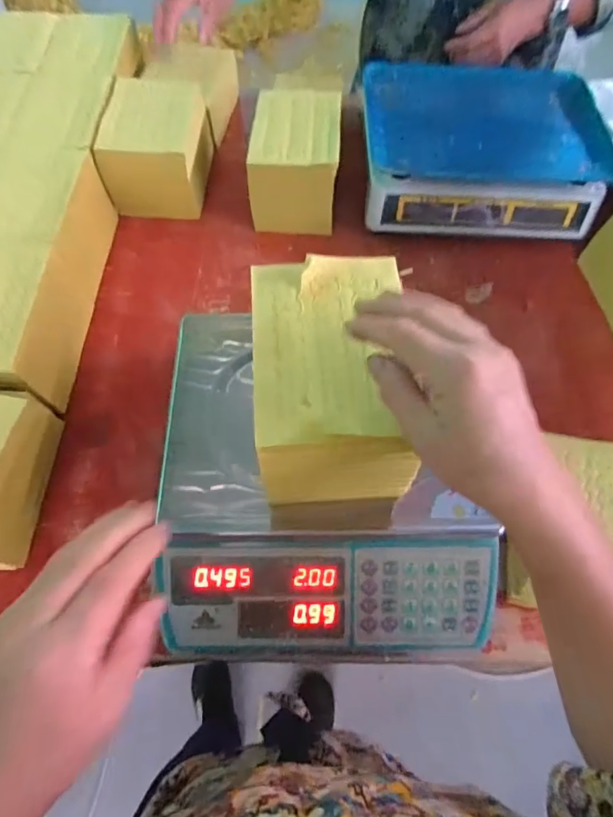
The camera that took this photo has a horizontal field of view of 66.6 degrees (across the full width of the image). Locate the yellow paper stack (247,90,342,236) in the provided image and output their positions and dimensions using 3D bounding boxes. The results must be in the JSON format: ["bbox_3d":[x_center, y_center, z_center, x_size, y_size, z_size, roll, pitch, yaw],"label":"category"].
[{"bbox_3d":[-0.021,-0.348,0.667,0.129,0.110,0.169,3,64,-1],"label":"yellow paper stack"}]

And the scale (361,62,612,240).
[{"bbox_3d":[0.247,-0.381,0.683,0.330,0.093,0.256,1,65,-2],"label":"scale"}]

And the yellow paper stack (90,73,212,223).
[{"bbox_3d":[-0.212,-0.376,0.678,0.119,0.106,0.163,3,64,-1],"label":"yellow paper stack"}]

